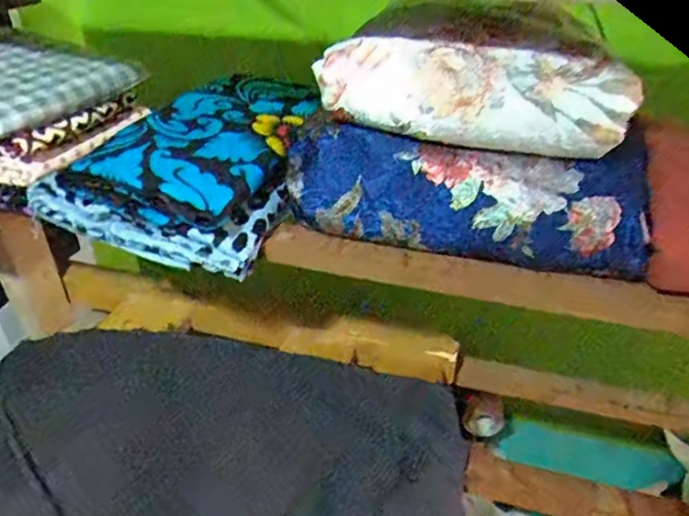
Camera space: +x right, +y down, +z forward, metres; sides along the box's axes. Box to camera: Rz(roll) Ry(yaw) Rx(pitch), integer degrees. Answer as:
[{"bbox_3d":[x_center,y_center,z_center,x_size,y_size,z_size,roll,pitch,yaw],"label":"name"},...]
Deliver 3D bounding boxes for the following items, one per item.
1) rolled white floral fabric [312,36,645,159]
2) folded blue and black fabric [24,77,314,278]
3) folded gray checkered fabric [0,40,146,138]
[{"bbox_3d":[0.096,-0.122,0.437,0.230,0.070,0.049,12,34,17],"label":"rolled white floral fabric"},{"bbox_3d":[-0.143,-0.096,0.562,0.202,0.082,0.240,7,33,11],"label":"folded blue and black fabric"},{"bbox_3d":[-0.329,-0.179,0.573,0.158,0.050,0.189,13,35,20],"label":"folded gray checkered fabric"}]

